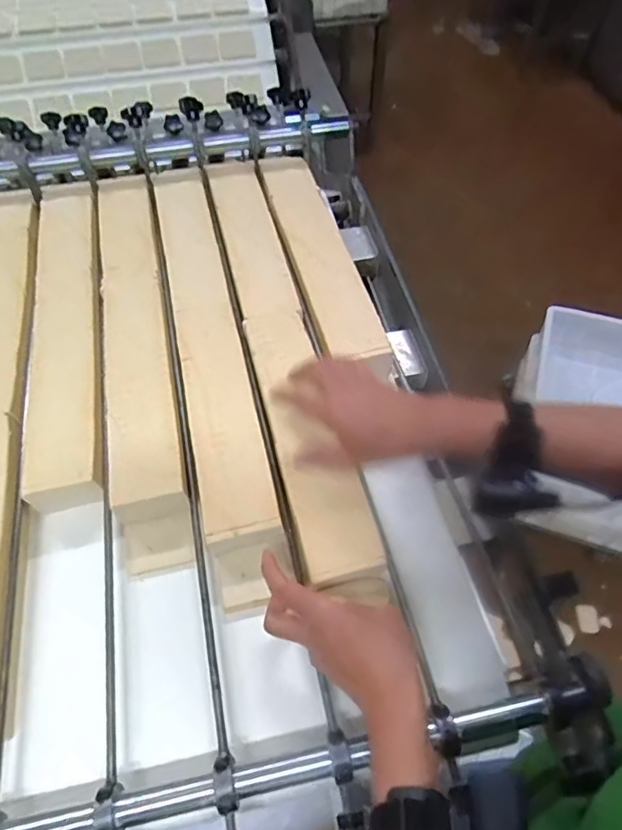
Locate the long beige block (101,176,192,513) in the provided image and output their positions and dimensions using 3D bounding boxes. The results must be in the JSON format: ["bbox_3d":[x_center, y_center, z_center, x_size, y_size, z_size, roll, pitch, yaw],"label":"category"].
[{"bbox_3d":[-0.228,-0.129,0.701,0.091,0.047,0.555,-11,57,-7],"label":"long beige block"}]

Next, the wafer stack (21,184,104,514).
[{"bbox_3d":[-0.319,-0.124,0.699,0.085,0.040,0.543,-11,57,-7],"label":"wafer stack"}]

